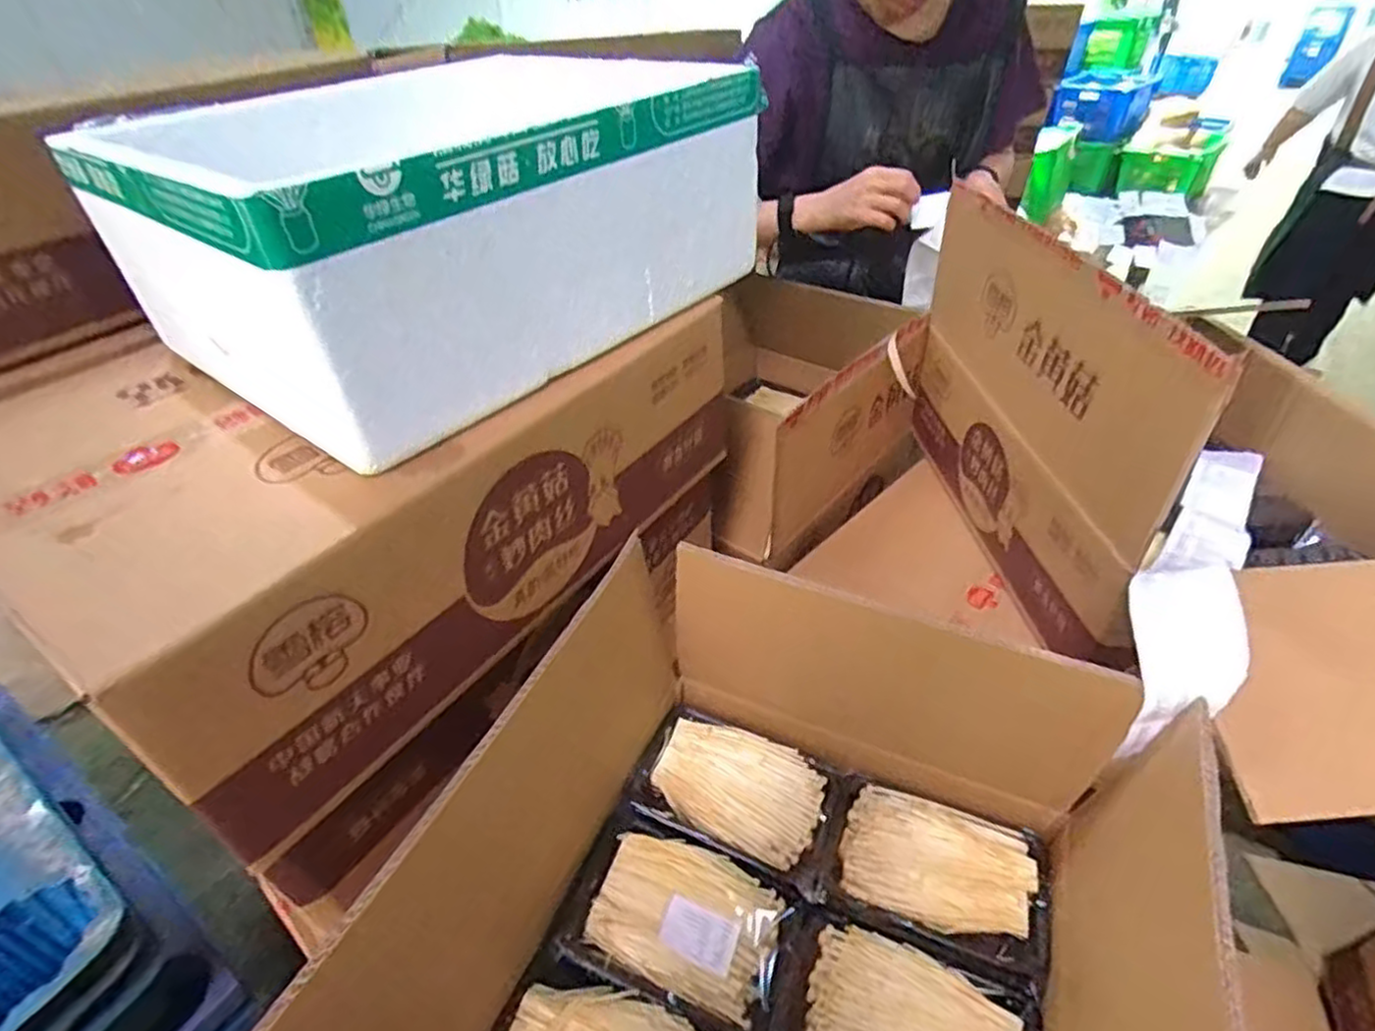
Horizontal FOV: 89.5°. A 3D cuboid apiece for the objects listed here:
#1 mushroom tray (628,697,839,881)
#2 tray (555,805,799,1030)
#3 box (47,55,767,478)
[{"bbox_3d":[0.043,0.253,0.654,0.173,0.032,0.121,13,41,20],"label":"mushroom tray"},{"bbox_3d":[-0.006,0.327,0.572,0.172,0.039,0.117,11,41,17],"label":"tray"},{"bbox_3d":[-0.184,-0.238,0.544,0.328,0.149,0.410,24,46,30],"label":"box"}]

